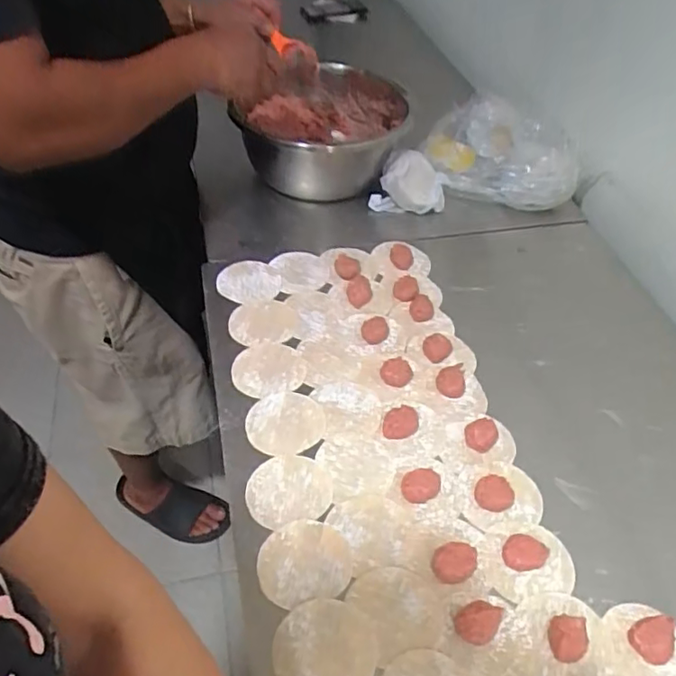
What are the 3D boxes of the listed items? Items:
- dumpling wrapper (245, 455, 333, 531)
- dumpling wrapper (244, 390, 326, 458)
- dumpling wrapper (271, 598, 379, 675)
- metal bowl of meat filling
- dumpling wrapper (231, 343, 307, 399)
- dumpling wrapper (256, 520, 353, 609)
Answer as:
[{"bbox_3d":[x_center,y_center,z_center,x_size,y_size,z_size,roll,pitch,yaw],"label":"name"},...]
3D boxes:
[{"bbox_3d":[-0.049,0.153,0.586,0.084,0.006,0.073,-12,49,-14],"label":"dumpling wrapper"},{"bbox_3d":[-0.058,0.094,0.640,0.083,0.004,0.081,4,48,-4],"label":"dumpling wrapper"},{"bbox_3d":[-0.012,0.260,0.490,0.085,0.007,0.072,-8,49,-13],"label":"dumpling wrapper"},{"bbox_3d":[-0.018,-0.327,0.953,0.271,0.120,0.268,2,47,-2],"label":"metal bowl of meat filling"},{"bbox_3d":[-0.082,0.037,0.688,0.084,0.004,0.077,2,47,-2],"label":"dumpling wrapper"},{"bbox_3d":[-0.031,0.205,0.536,0.085,0.004,0.072,-10,49,-12],"label":"dumpling wrapper"}]

